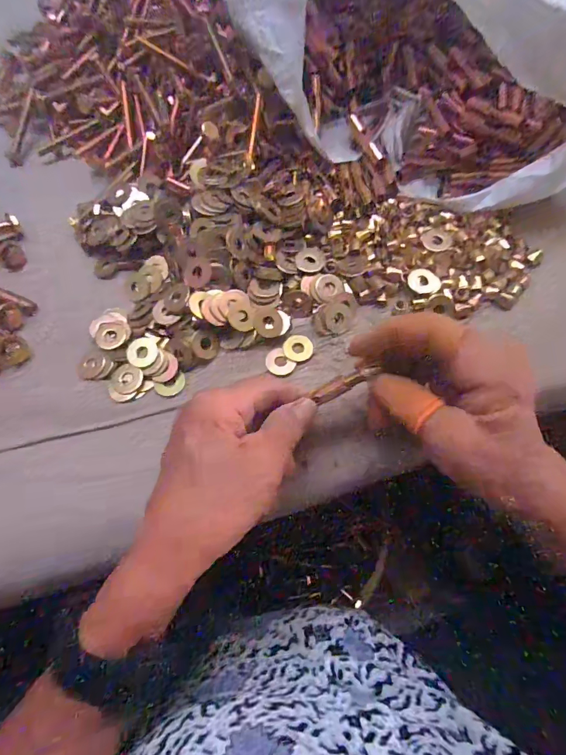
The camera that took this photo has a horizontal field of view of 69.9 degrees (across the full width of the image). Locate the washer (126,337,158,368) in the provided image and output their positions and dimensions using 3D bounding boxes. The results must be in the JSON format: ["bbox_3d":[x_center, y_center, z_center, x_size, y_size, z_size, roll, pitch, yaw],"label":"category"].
[{"bbox_3d":[-0.097,-0.017,0.277,0.021,0.004,0.020,-1,67,2],"label":"washer"}]

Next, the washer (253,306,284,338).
[{"bbox_3d":[-0.011,-0.039,0.281,0.021,0.004,0.022,-10,91,-20],"label":"washer"}]

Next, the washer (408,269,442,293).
[{"bbox_3d":[0.102,-0.069,0.291,0.023,0.004,0.018,12,68,8],"label":"washer"}]

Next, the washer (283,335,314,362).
[{"bbox_3d":[0.011,-0.021,0.283,0.020,0.004,0.021,-1,67,2],"label":"washer"}]

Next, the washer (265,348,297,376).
[{"bbox_3d":[-0.003,-0.010,0.278,0.018,0.004,0.022,-40,71,-13],"label":"washer"}]

